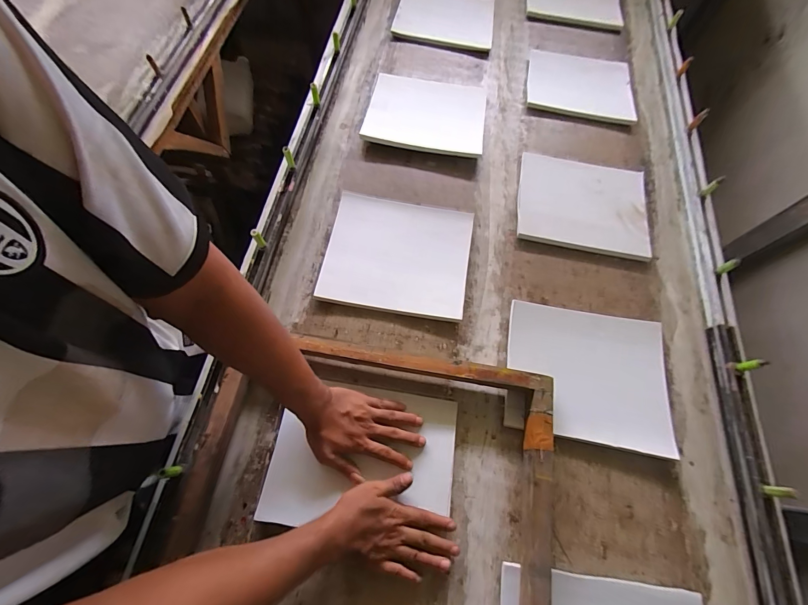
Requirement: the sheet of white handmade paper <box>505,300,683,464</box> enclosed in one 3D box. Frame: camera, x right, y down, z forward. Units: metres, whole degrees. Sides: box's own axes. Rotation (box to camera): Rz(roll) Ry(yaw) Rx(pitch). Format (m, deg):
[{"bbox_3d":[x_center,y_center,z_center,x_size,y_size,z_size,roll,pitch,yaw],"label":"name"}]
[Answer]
[{"bbox_3d":[0.312,0.121,0.606,0.261,0.025,0.221,11,70,2],"label":"sheet of white handmade paper"}]

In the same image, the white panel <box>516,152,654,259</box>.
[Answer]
[{"bbox_3d":[0.382,-0.211,0.747,0.271,0.008,0.224,12,70,3],"label":"white panel"}]

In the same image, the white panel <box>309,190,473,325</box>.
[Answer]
[{"bbox_3d":[-0.012,-0.093,0.682,0.269,0.019,0.234,9,70,2],"label":"white panel"}]

